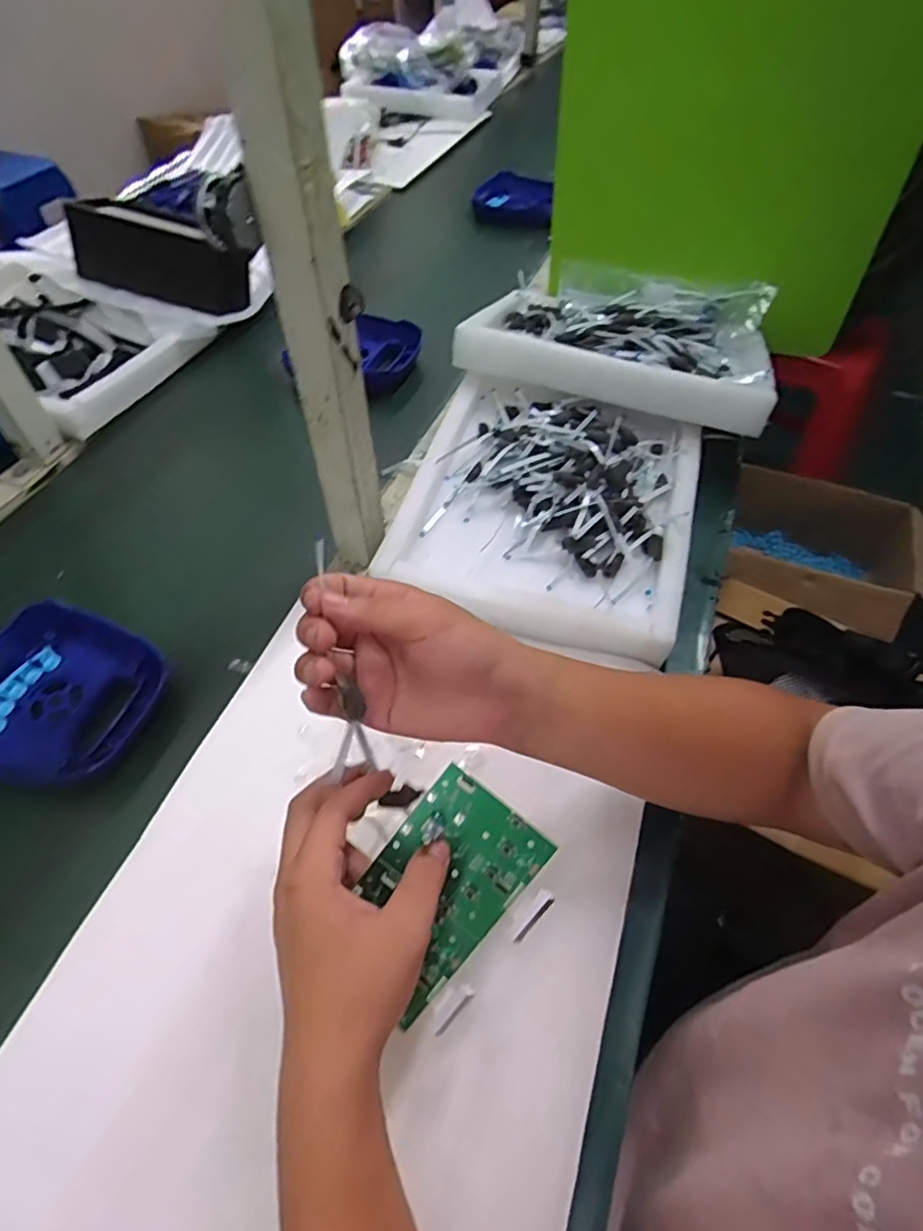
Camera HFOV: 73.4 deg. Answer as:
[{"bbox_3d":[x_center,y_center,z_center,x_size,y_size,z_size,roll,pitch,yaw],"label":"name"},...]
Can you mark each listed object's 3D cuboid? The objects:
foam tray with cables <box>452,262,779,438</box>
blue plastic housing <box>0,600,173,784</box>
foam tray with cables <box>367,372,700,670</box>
[{"bbox_3d":[0.201,-0.350,0.768,0.345,0.070,0.269,15,54,12],"label":"foam tray with cables"},{"bbox_3d":[-0.368,0.073,0.554,0.190,0.033,0.157,18,55,14],"label":"blue plastic housing"},{"bbox_3d":[0.091,-0.121,0.654,0.288,0.058,0.306,13,54,11],"label":"foam tray with cables"}]

